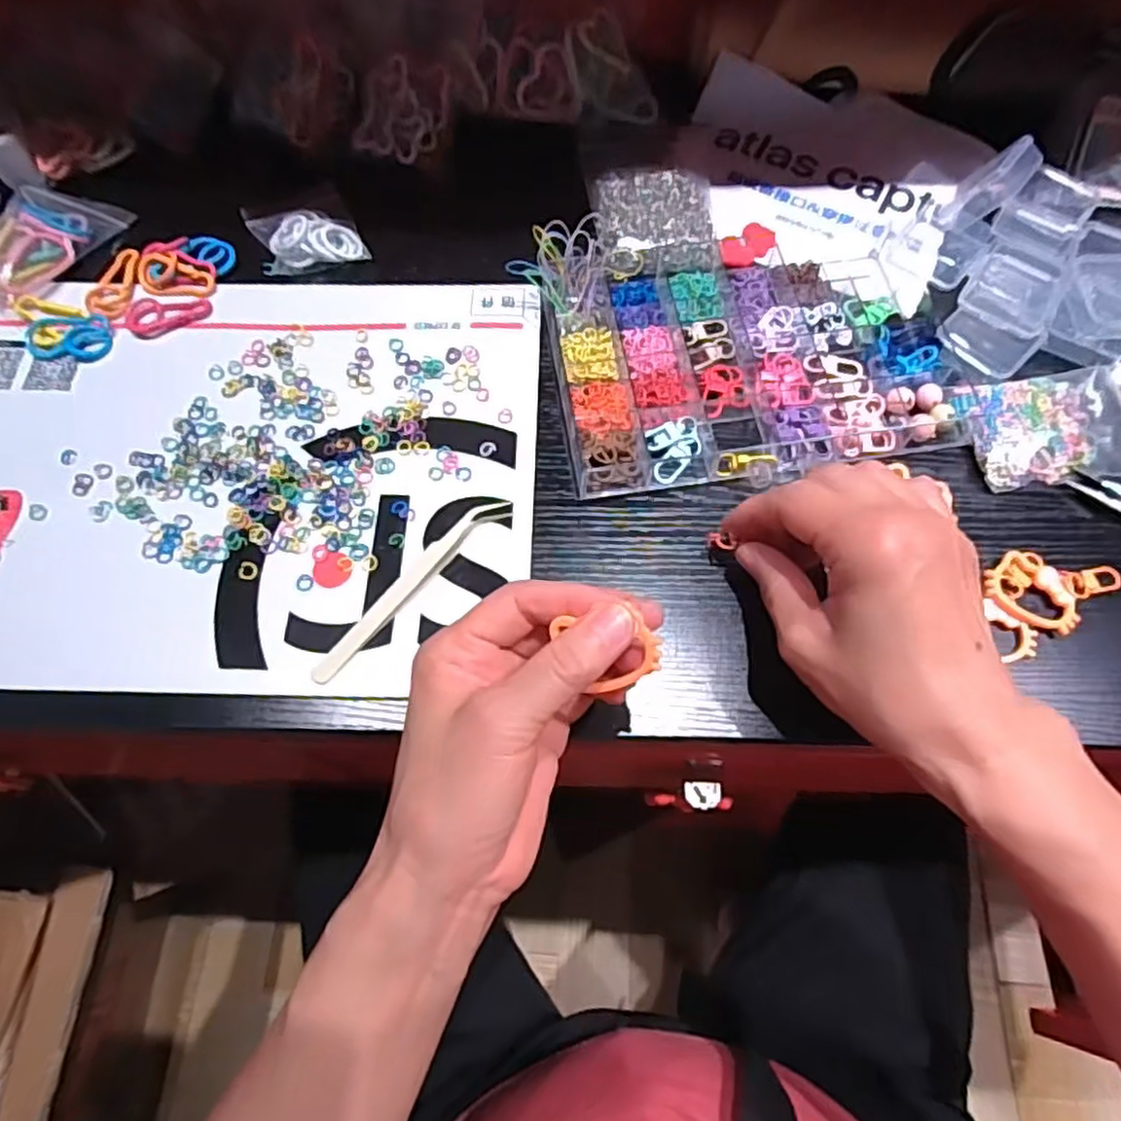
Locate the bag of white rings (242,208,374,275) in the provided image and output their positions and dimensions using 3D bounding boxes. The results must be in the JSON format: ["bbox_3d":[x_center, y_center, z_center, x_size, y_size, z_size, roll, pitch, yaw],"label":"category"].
[{"bbox_3d":[-0.153,-0.198,0.423,0.064,0.020,0.050,-15,68,-6],"label":"bag of white rings"}]

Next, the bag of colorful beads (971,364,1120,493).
[{"bbox_3d":[0.264,-0.072,0.370,0.094,0.011,0.066,-5,67,-2],"label":"bag of colorful beads"}]

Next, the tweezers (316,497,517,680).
[{"bbox_3d":[-0.072,0.011,0.340,0.015,0.009,0.120,41,73,15],"label":"tweezers"}]

